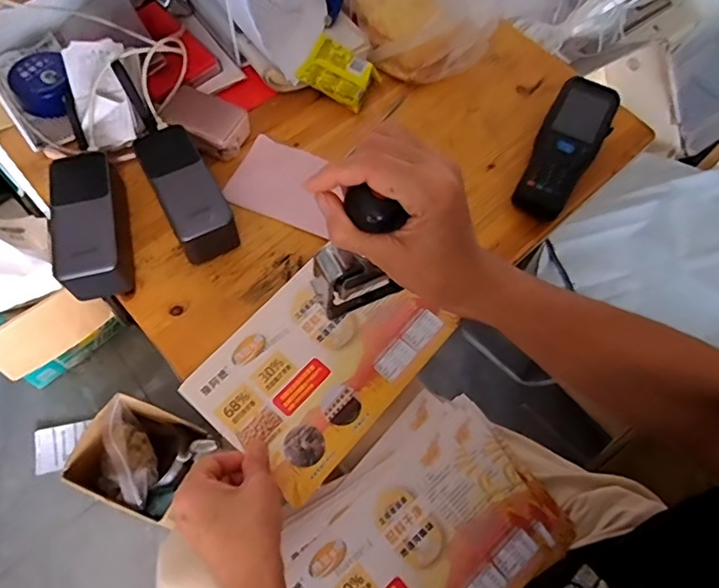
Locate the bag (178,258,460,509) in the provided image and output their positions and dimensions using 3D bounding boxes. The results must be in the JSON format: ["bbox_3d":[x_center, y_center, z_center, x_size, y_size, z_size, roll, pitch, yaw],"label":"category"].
[{"bbox_3d":[-0.032,0.055,0.469,0.138,0.016,0.199,39,68,16],"label":"bag"}]

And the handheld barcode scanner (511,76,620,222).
[{"bbox_3d":[0.218,-0.157,0.575,0.063,0.034,0.174,28,66,11],"label":"handheld barcode scanner"}]

